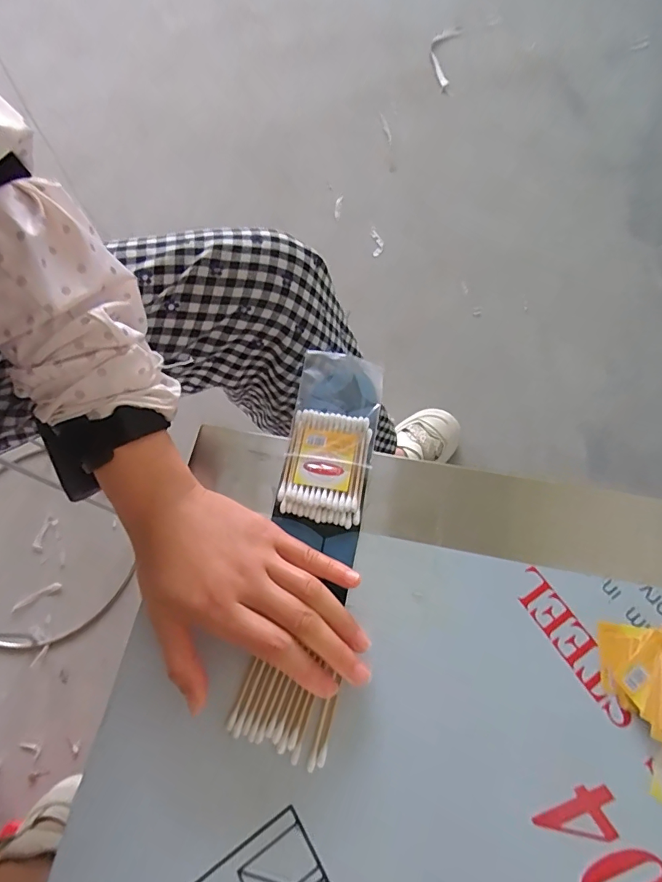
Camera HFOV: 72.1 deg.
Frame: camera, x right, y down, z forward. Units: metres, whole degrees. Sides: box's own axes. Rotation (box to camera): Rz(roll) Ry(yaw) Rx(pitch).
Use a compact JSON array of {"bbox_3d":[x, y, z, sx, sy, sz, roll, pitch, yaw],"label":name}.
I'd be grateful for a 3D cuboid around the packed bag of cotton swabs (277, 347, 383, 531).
[{"bbox_3d":[0.001,-0.007,0.337,0.060,0.008,0.134,7,69,6],"label":"packed bag of cotton swabs"}]

